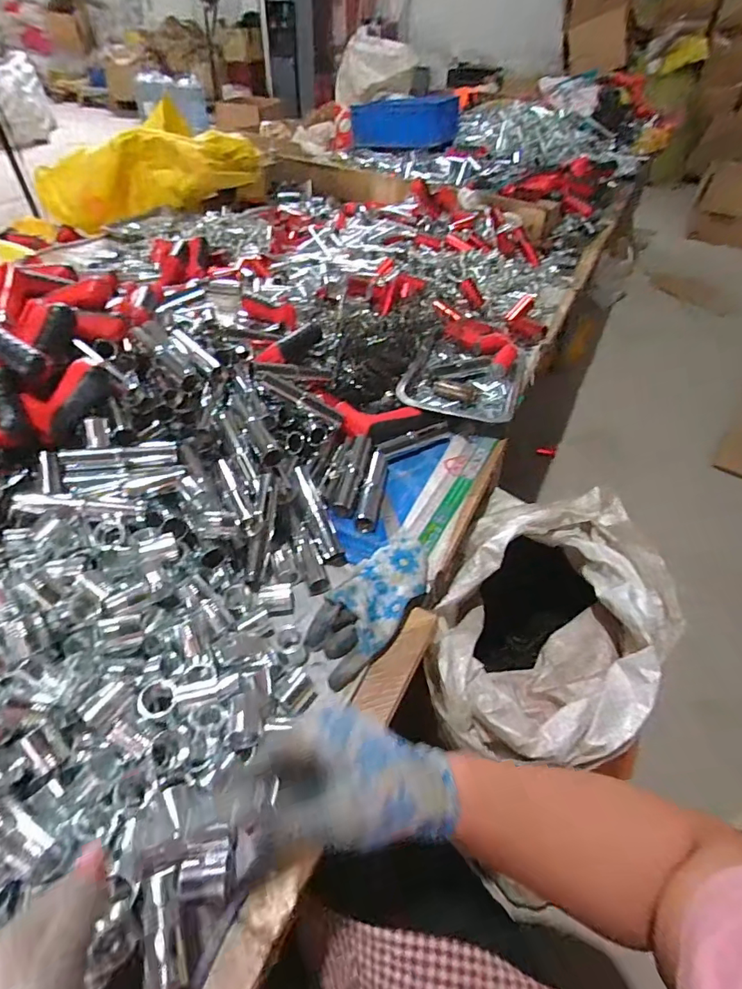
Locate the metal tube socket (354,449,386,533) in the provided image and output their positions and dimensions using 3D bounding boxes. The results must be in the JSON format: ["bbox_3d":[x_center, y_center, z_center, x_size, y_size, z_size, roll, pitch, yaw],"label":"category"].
[{"bbox_3d":[0.003,-0.009,0.647,0.024,0.027,0.132,9,46,6],"label":"metal tube socket"}]

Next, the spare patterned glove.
[{"bbox_3d":[0.002,0.115,0.527,0.080,0.034,0.183,29,51,23],"label":"spare patterned glove"}]

